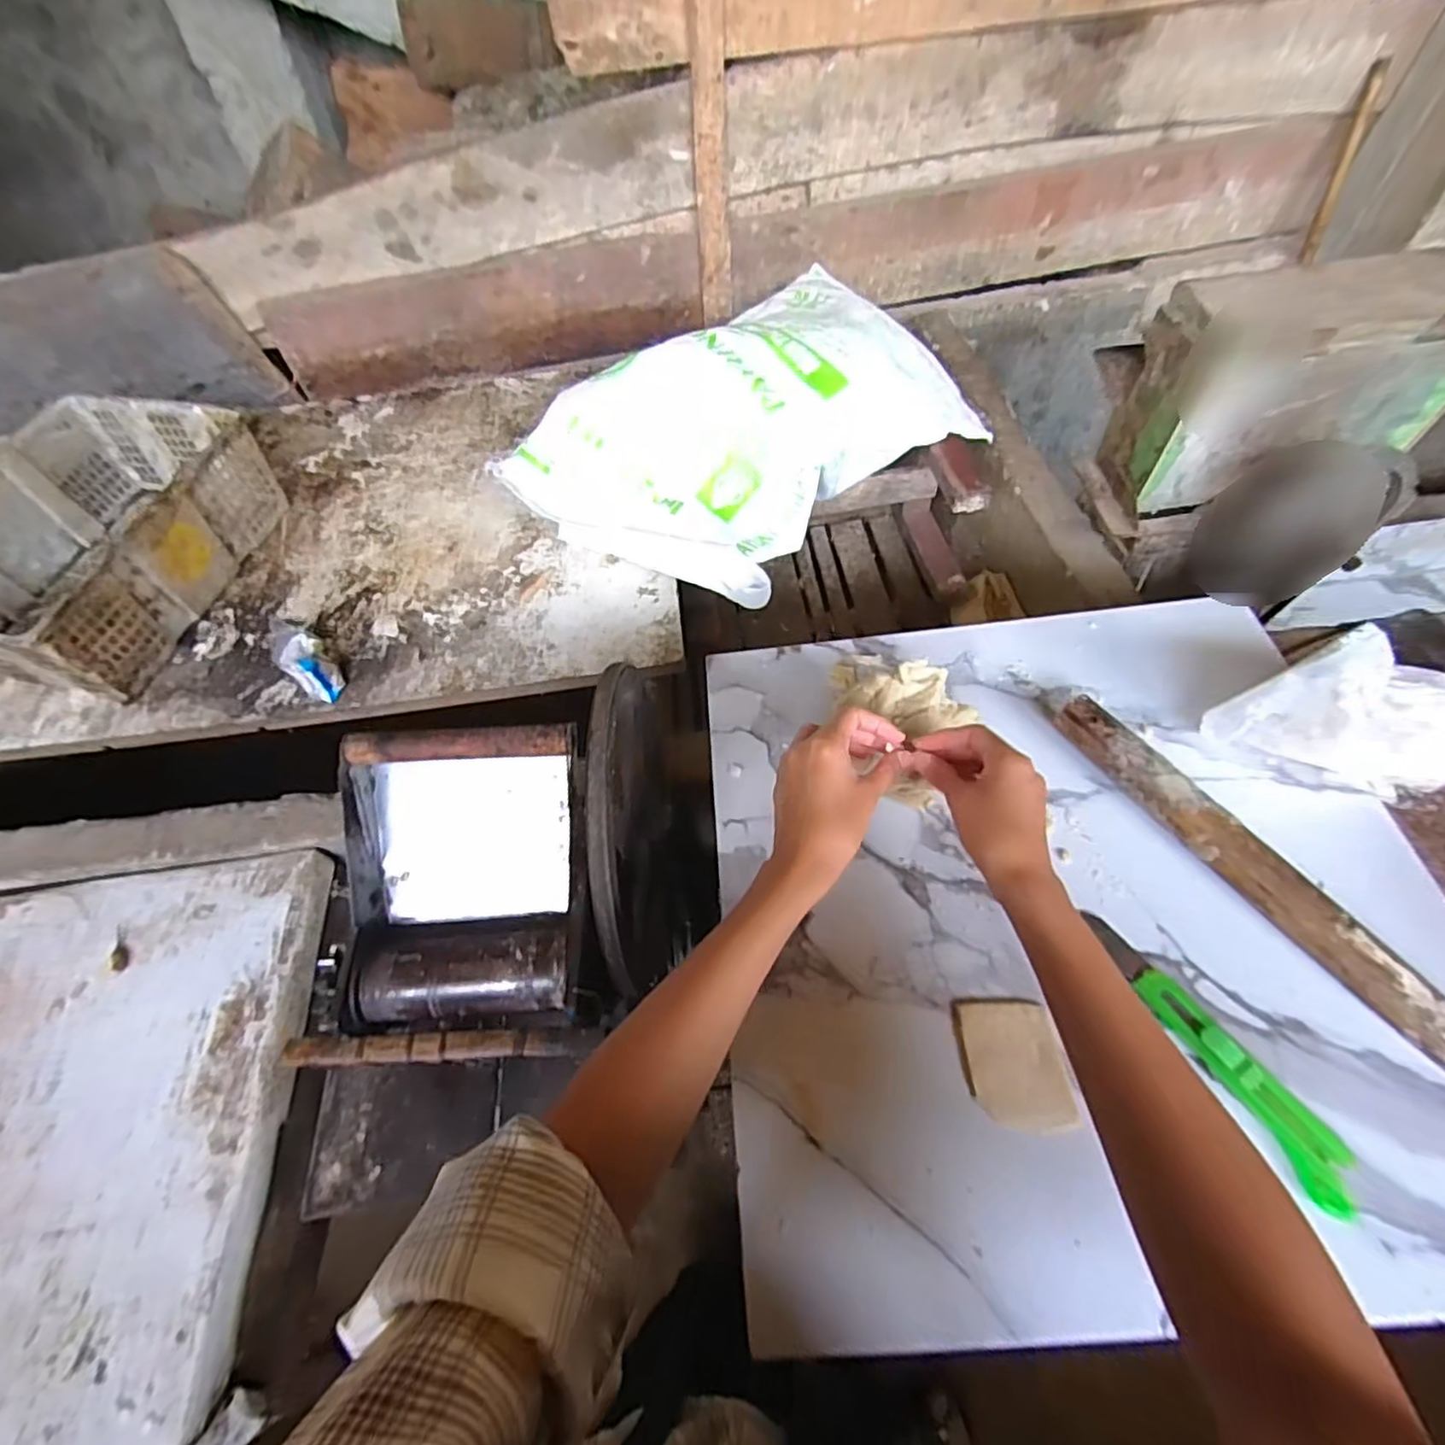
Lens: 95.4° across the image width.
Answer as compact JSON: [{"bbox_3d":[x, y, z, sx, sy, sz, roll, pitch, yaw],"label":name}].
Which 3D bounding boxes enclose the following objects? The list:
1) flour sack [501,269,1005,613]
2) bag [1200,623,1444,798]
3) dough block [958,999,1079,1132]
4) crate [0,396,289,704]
[{"bbox_3d":[0.052,-0.439,0.991,0.657,0.193,0.401,-38,63,-19],"label":"flour sack"},{"bbox_3d":[0.457,-0.004,0.463,0.169,0.123,0.062,1,58,4],"label":"bag"},{"bbox_3d":[0.185,0.216,0.419,0.058,0.014,0.074,-4,58,1],"label":"dough block"},{"bbox_3d":[-0.935,-0.269,0.981,0.340,0.161,0.469,6,58,7],"label":"crate"}]

